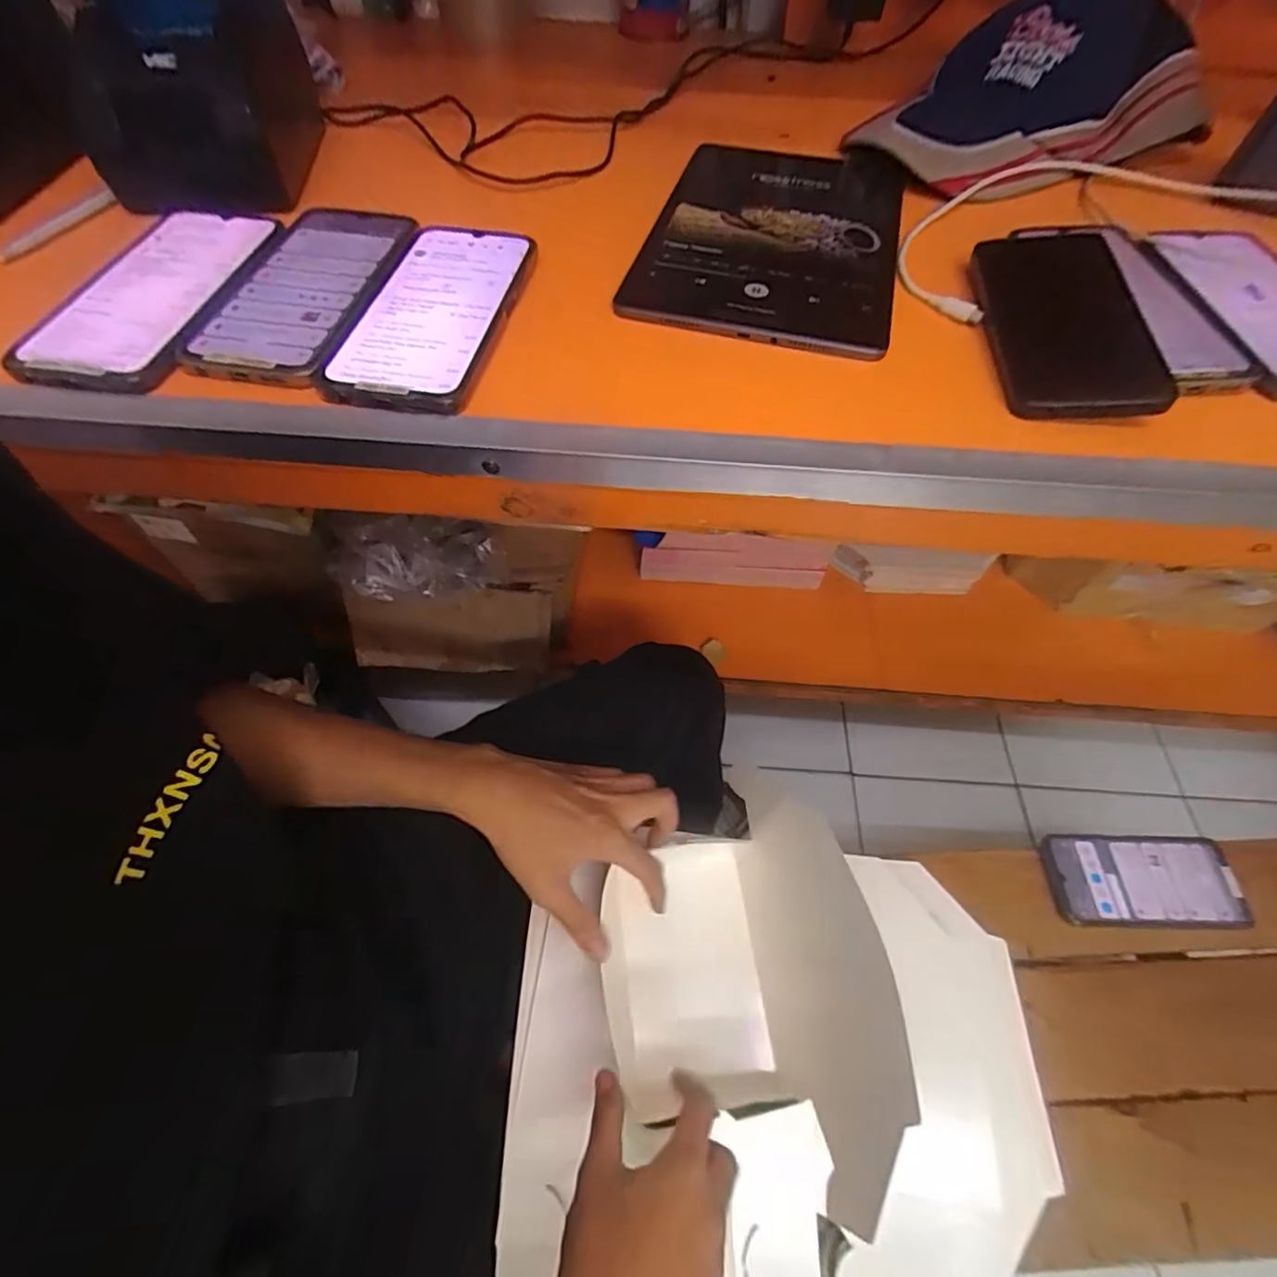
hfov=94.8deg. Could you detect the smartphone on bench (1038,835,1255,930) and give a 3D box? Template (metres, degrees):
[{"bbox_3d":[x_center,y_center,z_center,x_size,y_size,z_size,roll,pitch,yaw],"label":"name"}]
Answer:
[{"bbox_3d":[0.474,0.226,0.549,0.177,0.010,0.079,1,58,0],"label":"smartphone on bench"}]

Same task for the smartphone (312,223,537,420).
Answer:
[{"bbox_3d":[-0.115,-0.191,0.342,0.081,0.012,0.168,8,58,4],"label":"smartphone"}]

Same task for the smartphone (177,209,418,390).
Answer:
[{"bbox_3d":[-0.196,-0.209,0.350,0.088,0.012,0.166,5,58,2],"label":"smartphone"}]

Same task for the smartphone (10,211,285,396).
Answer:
[{"bbox_3d":[-0.282,-0.202,0.343,0.089,0.011,0.166,3,58,1],"label":"smartphone"}]

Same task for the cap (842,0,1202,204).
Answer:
[{"bbox_3d":[0.304,-0.441,0.462,0.255,0.089,0.150,-18,60,-12],"label":"cap"}]

